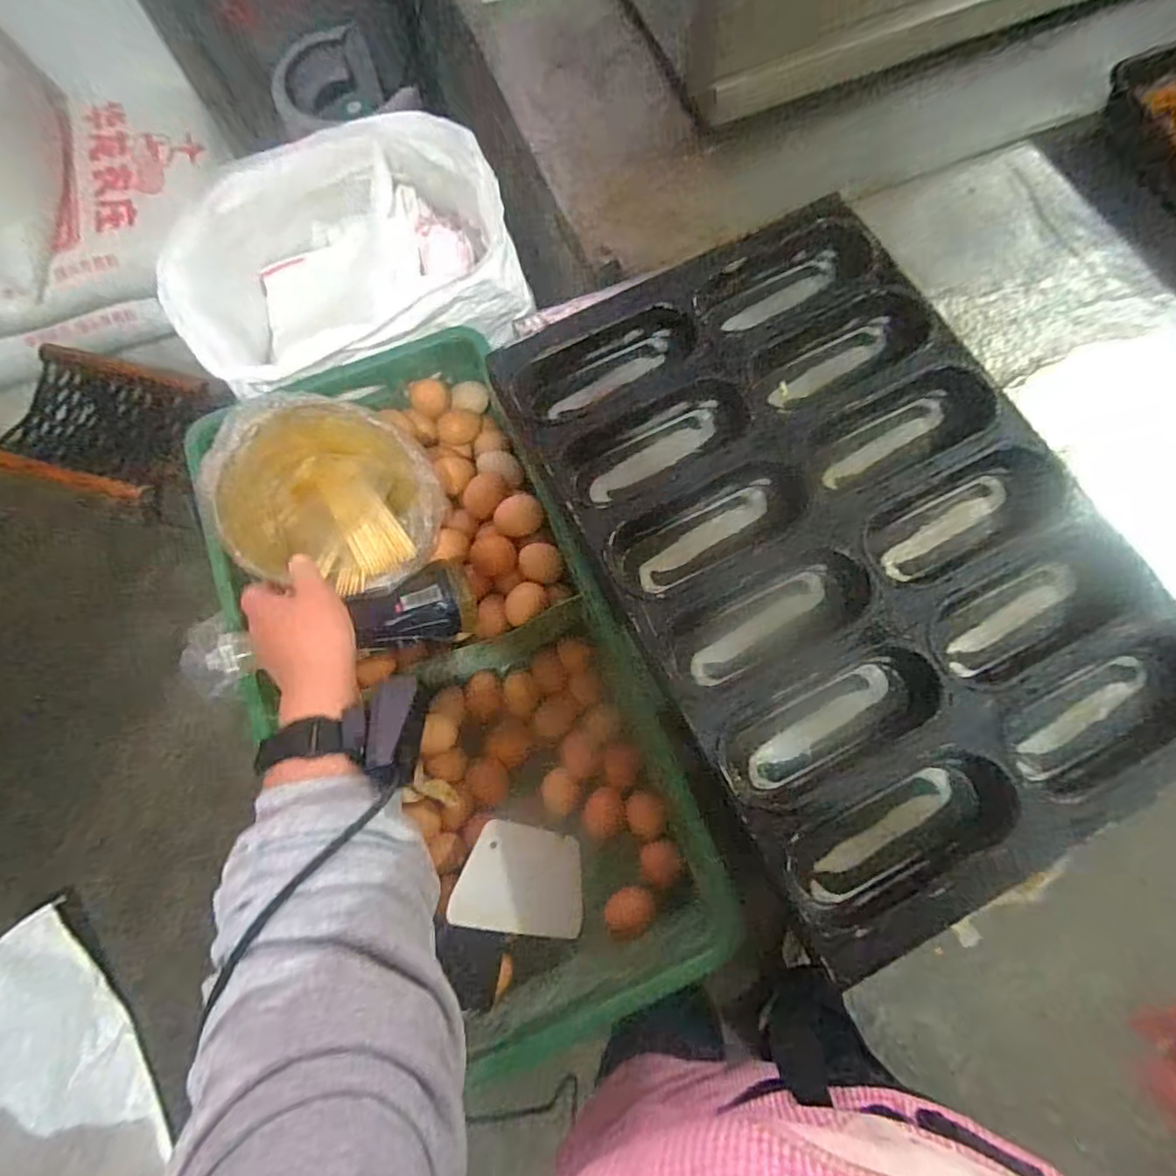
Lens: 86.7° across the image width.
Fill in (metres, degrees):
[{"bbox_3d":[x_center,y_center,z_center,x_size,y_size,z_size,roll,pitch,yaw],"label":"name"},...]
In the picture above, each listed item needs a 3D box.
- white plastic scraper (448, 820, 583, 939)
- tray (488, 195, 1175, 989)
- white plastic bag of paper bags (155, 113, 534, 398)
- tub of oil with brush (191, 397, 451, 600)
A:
[{"bbox_3d":[-0.062,0.291,0.625,0.149,0.007,0.096,24,58,-30],"label":"white plastic scraper"},{"bbox_3d":[0.214,-0.055,0.558,0.401,0.045,0.600,-26,75,-6],"label":"tray"},{"bbox_3d":[-0.276,-0.360,0.748,0.375,0.161,0.302,-19,74,-4],"label":"white plastic bag of paper bags"},{"bbox_3d":[-0.237,-0.074,0.575,0.179,0.116,0.179,1,88,-22],"label":"tub of oil with brush"}]

